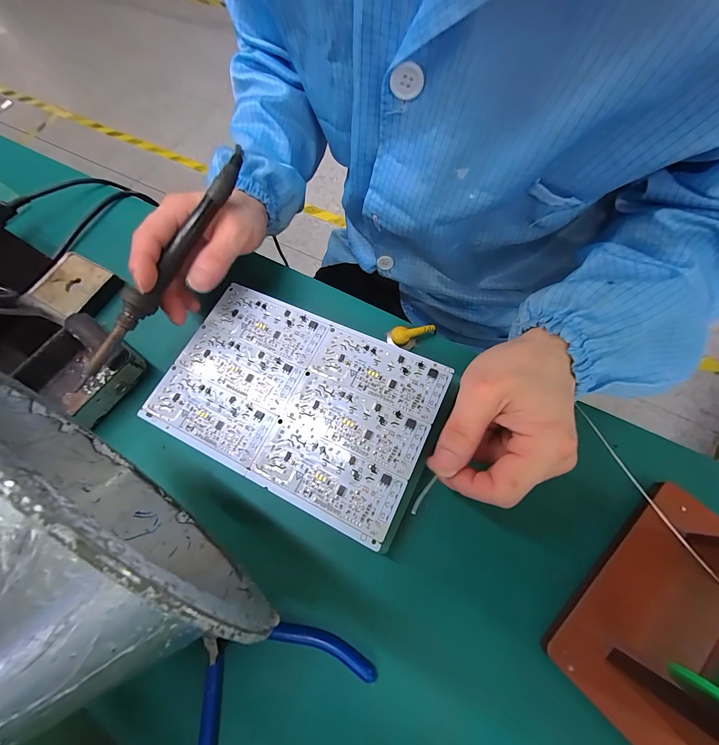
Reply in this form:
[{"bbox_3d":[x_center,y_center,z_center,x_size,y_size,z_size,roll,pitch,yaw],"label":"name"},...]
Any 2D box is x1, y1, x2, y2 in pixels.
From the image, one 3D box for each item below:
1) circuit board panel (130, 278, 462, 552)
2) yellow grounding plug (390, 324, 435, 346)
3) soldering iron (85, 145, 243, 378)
[{"bbox_3d":[-0.052,0.017,0.249,0.206,0.004,0.134,23,73,14],"label":"circuit board panel"},{"bbox_3d":[0.047,-0.033,0.277,0.038,0.007,0.015,-5,68,3],"label":"yellow grounding plug"},{"bbox_3d":[-0.143,-0.084,0.239,0.020,0.019,0.197,30,85,13],"label":"soldering iron"}]

